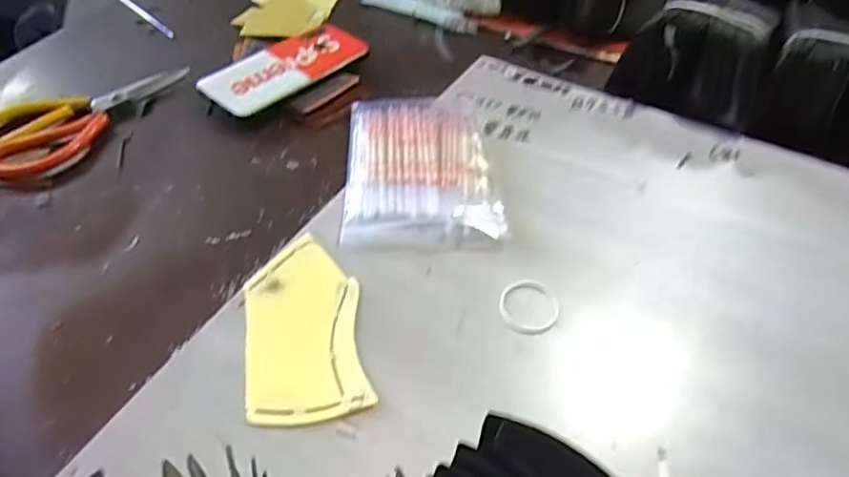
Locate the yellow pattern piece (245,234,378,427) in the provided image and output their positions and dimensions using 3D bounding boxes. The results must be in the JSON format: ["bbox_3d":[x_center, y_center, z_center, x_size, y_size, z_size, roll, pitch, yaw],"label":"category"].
[{"bbox_3d":[-0.079,0.056,0.387,0.072,0.005,0.138,-7,47,-9],"label":"yellow pattern piece"}]

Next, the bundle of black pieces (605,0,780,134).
[{"bbox_3d":[0.282,-0.186,0.583,0.128,0.077,0.136,29,52,23],"label":"bundle of black pieces"}]

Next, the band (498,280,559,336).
[{"bbox_3d":[0.073,0.047,0.406,0.041,0.004,0.045,1,46,-1],"label":"band"}]

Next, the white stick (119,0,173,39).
[{"bbox_3d":[-0.331,-0.265,0.692,0.012,0.004,0.130,-35,56,-30],"label":"white stick"}]

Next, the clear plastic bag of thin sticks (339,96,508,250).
[{"bbox_3d":[-0.004,-0.062,0.497,0.121,0.017,0.180,-1,46,-2],"label":"clear plastic bag of thin sticks"}]

